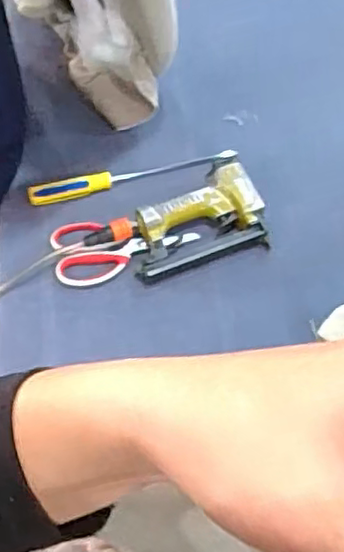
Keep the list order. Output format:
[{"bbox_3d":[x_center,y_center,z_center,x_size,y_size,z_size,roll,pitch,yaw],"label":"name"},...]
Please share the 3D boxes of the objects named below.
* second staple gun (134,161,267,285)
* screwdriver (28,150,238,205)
[{"bbox_3d":[0.035,-0.081,0.870,0.171,0.040,0.123,-17,60,-14],"label":"second staple gun"},{"bbox_3d":[-0.052,-0.147,0.919,0.300,0.027,0.024,-16,60,-13],"label":"screwdriver"}]

